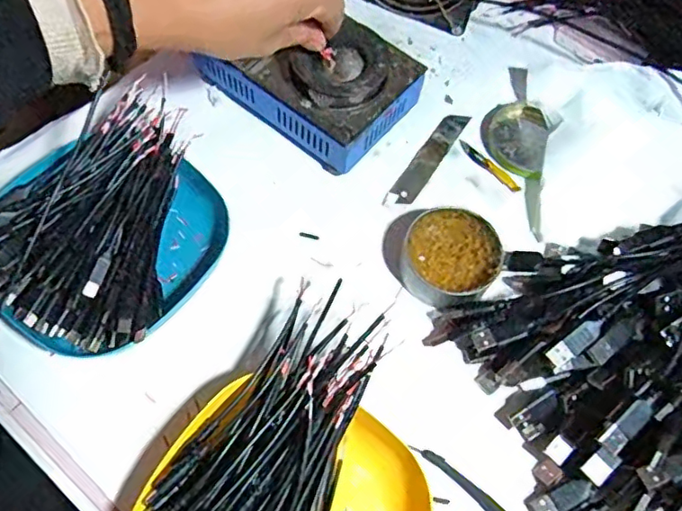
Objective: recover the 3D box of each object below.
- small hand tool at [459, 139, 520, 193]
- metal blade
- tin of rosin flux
[{"bbox_3d":[0.112,-0.068,0.436,0.011,0.004,0.057,-41,73,-19],"label":"small hand tool"},{"bbox_3d":[0.067,-0.073,0.438,0.020,0.004,0.102,32,67,13],"label":"metal blade"},{"bbox_3d":[0.073,0.000,0.383,0.061,0.023,0.060,1,65,-2],"label":"tin of rosin flux"}]

